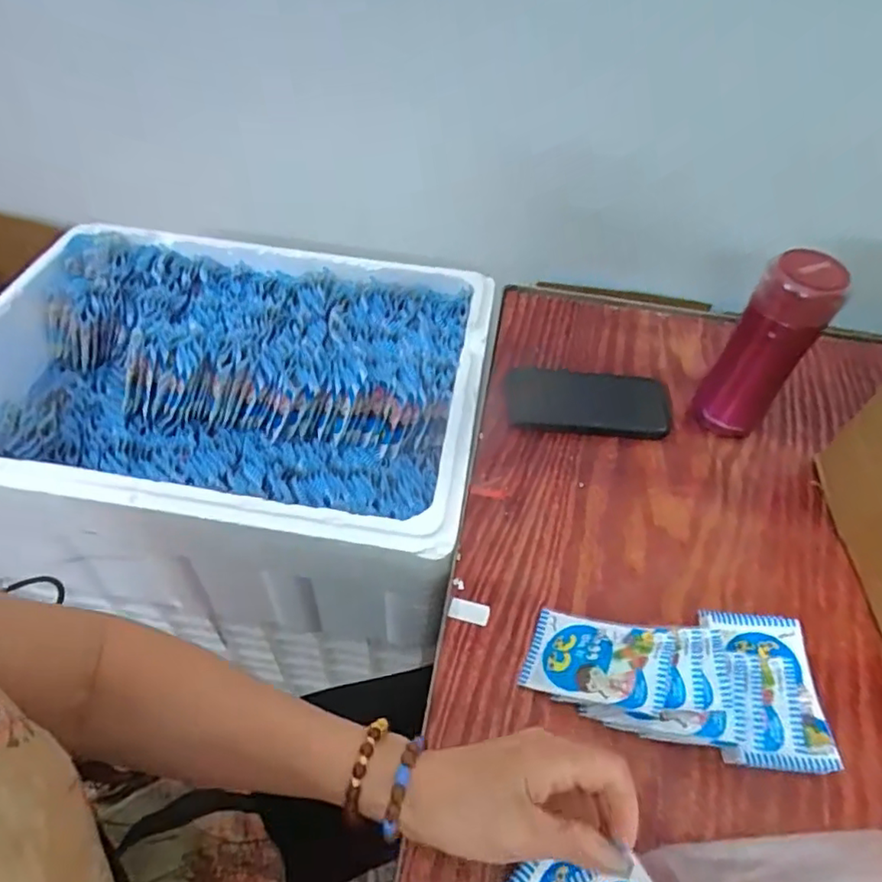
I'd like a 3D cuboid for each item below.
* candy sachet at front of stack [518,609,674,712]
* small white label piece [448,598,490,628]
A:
[{"bbox_3d":[0.115,0.162,0.444,0.104,0.010,0.066,-3,42,32],"label":"candy sachet at front of stack"},{"bbox_3d":[0.023,0.141,0.488,0.033,0.004,0.018,14,52,8],"label":"small white label piece"}]

